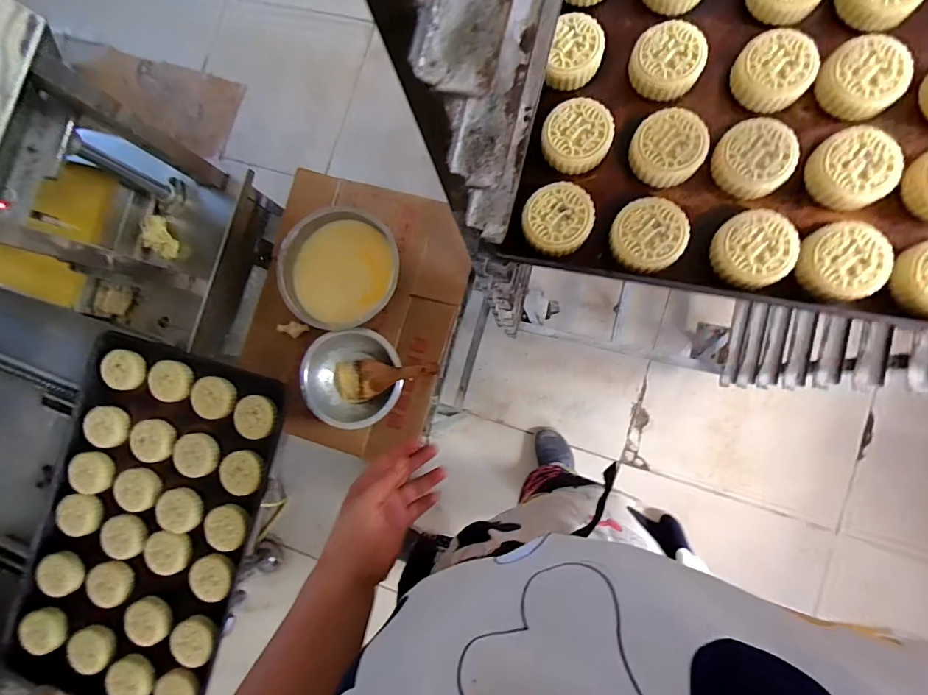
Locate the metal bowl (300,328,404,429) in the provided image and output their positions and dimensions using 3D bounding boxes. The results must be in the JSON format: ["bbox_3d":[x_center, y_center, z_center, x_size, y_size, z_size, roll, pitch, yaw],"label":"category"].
[{"bbox_3d":[-0.206,0.060,0.824,0.180,0.075,0.178,-1,84,7],"label":"metal bowl"}]

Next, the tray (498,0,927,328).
[{"bbox_3d":[0.314,-0.238,0.432,0.480,0.037,0.379,11,86,8],"label":"tray"}]

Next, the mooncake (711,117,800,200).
[{"bbox_3d":[0.285,-0.186,0.428,0.071,0.020,0.070,-39,81,2],"label":"mooncake"}]

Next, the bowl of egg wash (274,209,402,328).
[{"bbox_3d":[-0.232,-0.151,0.824,0.231,0.079,0.217,-1,84,7],"label":"bowl of egg wash"}]

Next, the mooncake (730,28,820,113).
[{"bbox_3d":[0.308,-0.277,0.434,0.072,0.024,0.067,43,91,9],"label":"mooncake"}]

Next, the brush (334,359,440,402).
[{"bbox_3d":[-0.148,0.055,0.817,0.221,0.017,0.076,-8,83,21],"label":"brush"}]

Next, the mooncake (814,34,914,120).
[{"bbox_3d":[0.387,-0.261,0.421,0.070,0.020,0.072,-1,84,7],"label":"mooncake"}]

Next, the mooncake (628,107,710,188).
[{"bbox_3d":[0.207,-0.202,0.439,0.070,0.023,0.070,-35,81,3],"label":"mooncake"}]

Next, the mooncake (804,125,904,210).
[{"bbox_3d":[0.370,-0.171,0.417,0.067,0.027,0.071,-1,84,7],"label":"mooncake"}]

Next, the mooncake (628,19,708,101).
[{"bbox_3d":[0.211,-0.297,0.451,0.071,0.021,0.070,38,90,9],"label":"mooncake"}]

